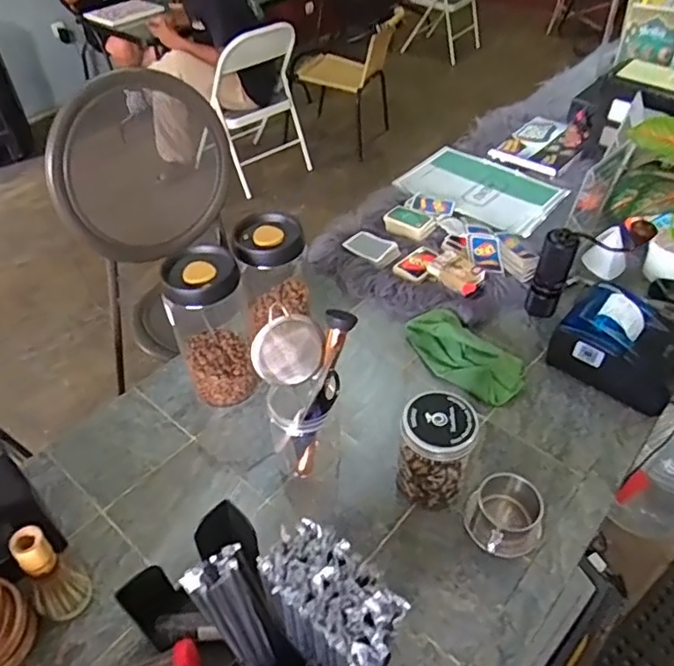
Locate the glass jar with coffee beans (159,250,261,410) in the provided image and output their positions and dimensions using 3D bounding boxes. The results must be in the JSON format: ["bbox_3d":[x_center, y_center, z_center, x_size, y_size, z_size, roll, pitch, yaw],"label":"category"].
[{"bbox_3d":[-0.175,-0.014,0.802,0.104,0.223,0.114,-15,45,-12],"label":"glass jar with coffee beans"}]

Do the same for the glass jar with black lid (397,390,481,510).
[{"bbox_3d":[0.122,0.147,0.705,0.085,0.133,0.084,-2,44,2],"label":"glass jar with black lid"}]

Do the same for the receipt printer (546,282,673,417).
[{"bbox_3d":[0.427,0.014,0.844,0.169,0.108,0.126,32,54,31],"label":"receipt printer"}]

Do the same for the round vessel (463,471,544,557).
[{"bbox_3d":[0.199,0.215,0.682,0.081,0.060,0.087,-2,44,2],"label":"round vessel"}]

